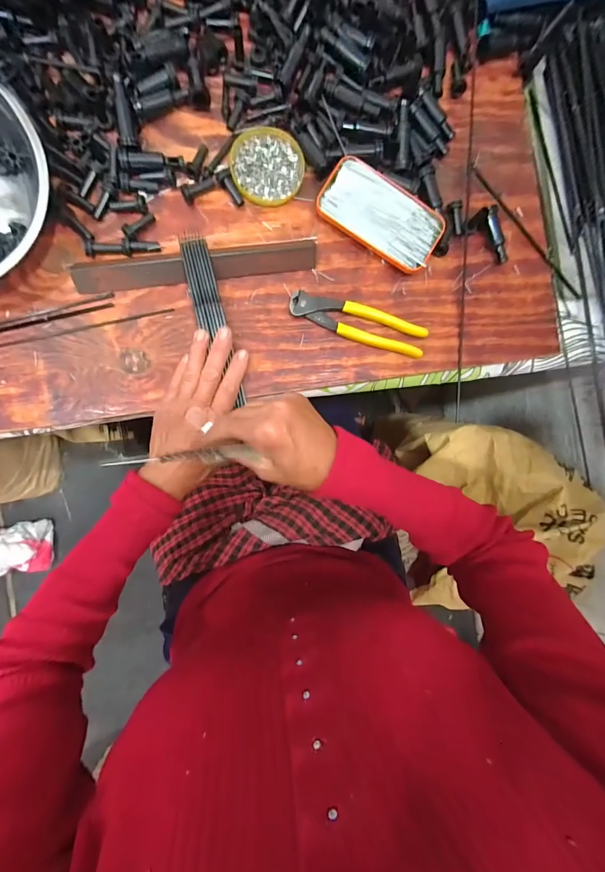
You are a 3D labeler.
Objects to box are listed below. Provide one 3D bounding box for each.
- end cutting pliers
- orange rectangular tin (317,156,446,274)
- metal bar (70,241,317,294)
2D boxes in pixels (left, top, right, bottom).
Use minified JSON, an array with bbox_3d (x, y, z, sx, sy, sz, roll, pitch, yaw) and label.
[{"bbox_3d":[0.066,-0.133,0.423,0.162,0.017,0.041,18,87,-6],"label":"end cutting pliers"},{"bbox_3d":[0.094,-0.262,0.425,0.145,0.018,0.080,31,86,-5],"label":"orange rectangular tin"},{"bbox_3d":[-0.116,-0.193,0.407,0.264,0.011,0.031,-8,90,-6],"label":"metal bar"}]

